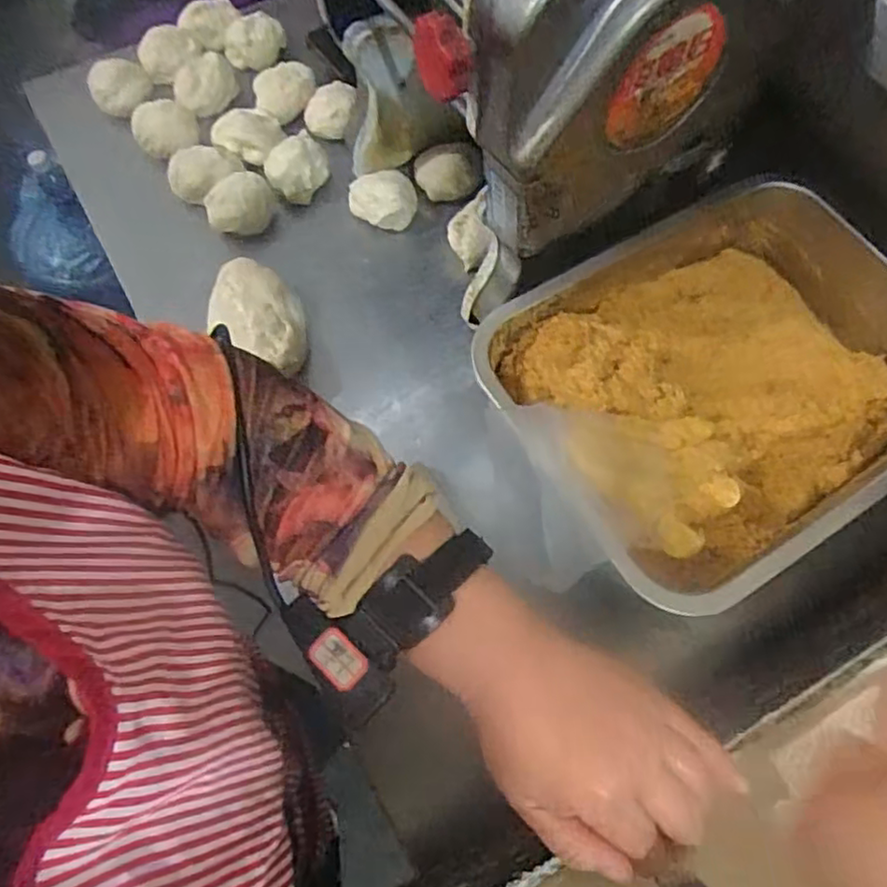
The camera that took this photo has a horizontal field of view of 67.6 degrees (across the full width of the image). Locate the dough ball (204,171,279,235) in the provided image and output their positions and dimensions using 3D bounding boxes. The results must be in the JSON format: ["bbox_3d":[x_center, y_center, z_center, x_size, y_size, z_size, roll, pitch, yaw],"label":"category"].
[{"bbox_3d":[-0.212,-0.245,0.702,0.072,0.064,0.055,-20,68,-10],"label":"dough ball"}]

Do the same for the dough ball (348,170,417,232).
[{"bbox_3d":[-0.065,-0.262,0.707,0.070,0.040,0.056,-6,66,-5],"label":"dough ball"}]

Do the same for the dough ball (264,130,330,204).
[{"bbox_3d":[-0.153,-0.304,0.718,0.051,0.059,0.067,24,68,8],"label":"dough ball"}]

